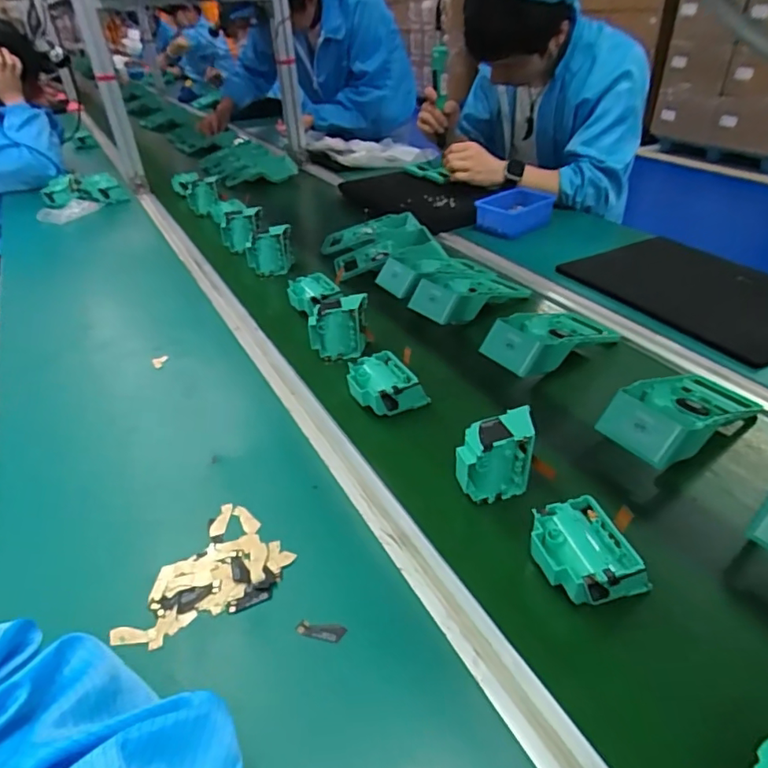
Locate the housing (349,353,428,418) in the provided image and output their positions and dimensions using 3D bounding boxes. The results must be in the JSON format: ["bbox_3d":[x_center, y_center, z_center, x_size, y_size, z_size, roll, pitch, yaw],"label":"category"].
[{"bbox_3d":[-0.002,0.001,0.623,0.066,0.034,0.080,-27,41,-30],"label":"housing"}]

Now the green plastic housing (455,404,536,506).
[{"bbox_3d":[0.100,0.068,0.497,0.071,0.073,0.033,-12,36,-12],"label":"green plastic housing"}]

